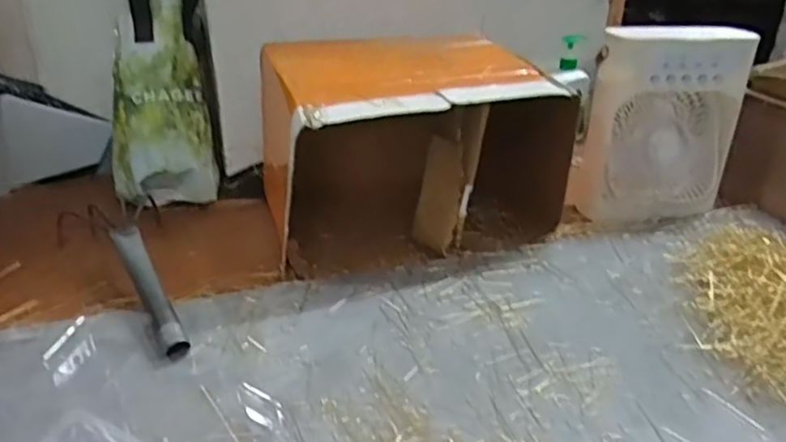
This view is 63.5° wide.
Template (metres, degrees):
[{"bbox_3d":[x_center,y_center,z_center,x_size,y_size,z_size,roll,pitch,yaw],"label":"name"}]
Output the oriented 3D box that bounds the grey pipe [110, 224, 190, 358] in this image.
[{"bbox_3d":[-0.249,0.063,0.643,0.027,0.033,0.209,-14,32,-29],"label":"grey pipe"}]

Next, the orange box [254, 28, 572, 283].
[{"bbox_3d":[0.018,-0.080,0.800,0.343,0.234,0.214,-8,30,-21],"label":"orange box"}]

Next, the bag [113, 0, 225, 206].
[{"bbox_3d":[-0.300,-0.182,0.837,0.127,0.319,0.078,-1,3,-8],"label":"bag"}]

